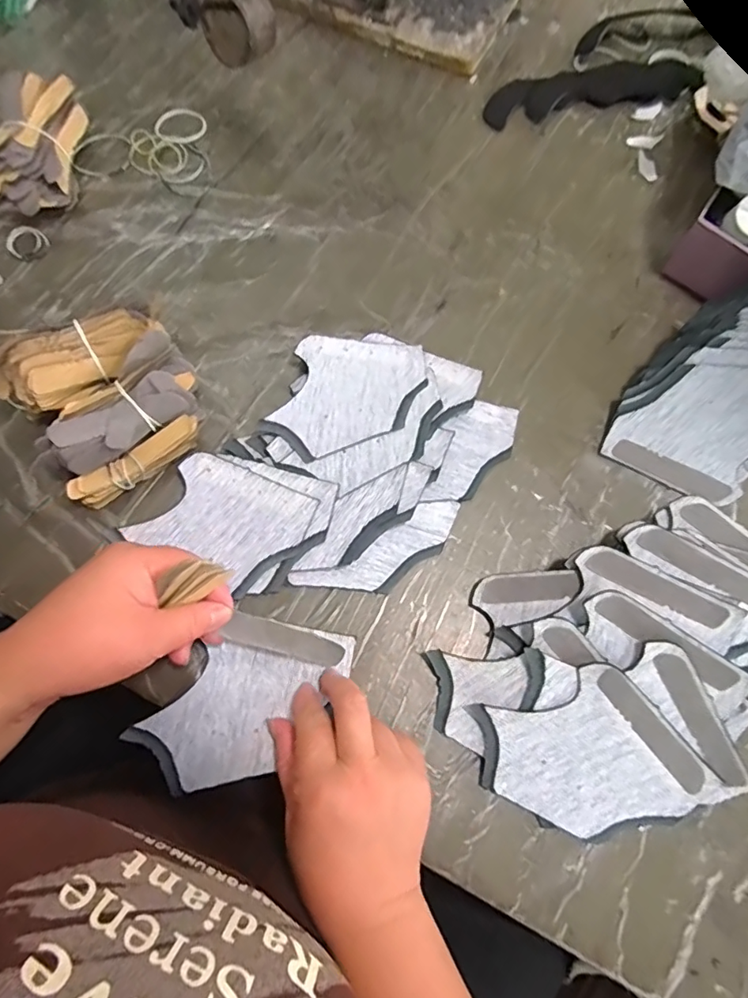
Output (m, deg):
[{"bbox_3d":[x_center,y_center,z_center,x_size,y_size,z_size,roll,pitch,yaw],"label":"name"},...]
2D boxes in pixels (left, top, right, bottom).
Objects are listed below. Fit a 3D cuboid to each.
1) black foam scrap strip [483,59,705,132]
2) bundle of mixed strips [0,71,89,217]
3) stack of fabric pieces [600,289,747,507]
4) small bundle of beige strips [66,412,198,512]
[{"bbox_3d":[0.225,-0.426,0.526,0.227,0.007,0.059,-11,76,-4],"label":"black foam scrap strip"},{"bbox_3d":[-0.293,-0.305,0.445,0.062,0.052,0.128,6,71,0],"label":"bundle of mixed strips"},{"bbox_3d":[0.276,-0.086,0.364,0.172,0.115,0.122,-36,76,-13],"label":"stack of fabric pieces"},{"bbox_3d":[-0.173,-0.027,0.375,0.099,0.021,0.021,-36,76,-13],"label":"small bundle of beige strips"}]

